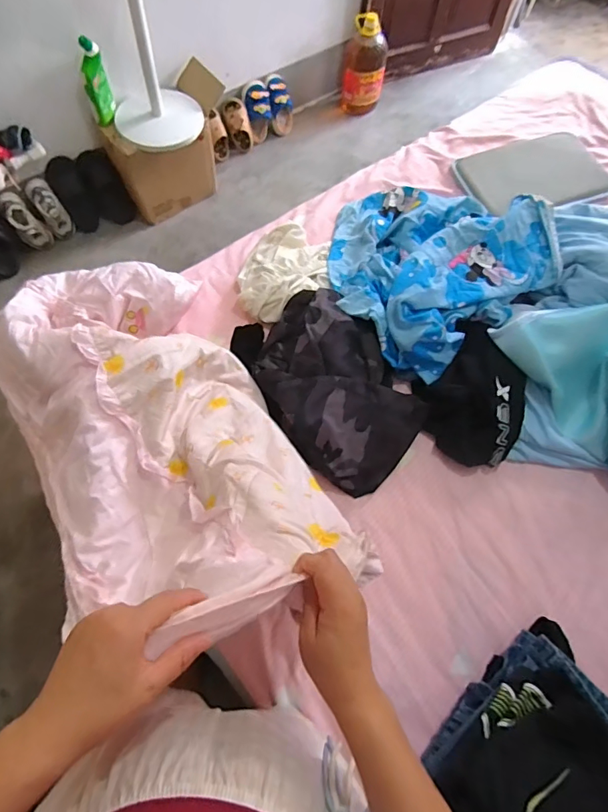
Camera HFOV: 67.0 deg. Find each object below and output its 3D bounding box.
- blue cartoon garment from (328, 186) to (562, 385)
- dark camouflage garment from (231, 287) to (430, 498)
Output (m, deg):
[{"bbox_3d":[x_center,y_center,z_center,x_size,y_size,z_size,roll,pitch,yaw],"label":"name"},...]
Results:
[{"bbox_3d":[0.253,-0.322,0.961,0.451,0.115,0.425,1,67,-2],"label":"blue cartoon garment"},{"bbox_3d":[0.047,-0.046,0.874,0.251,0.095,0.408,-31,71,-14],"label":"dark camouflage garment"}]

